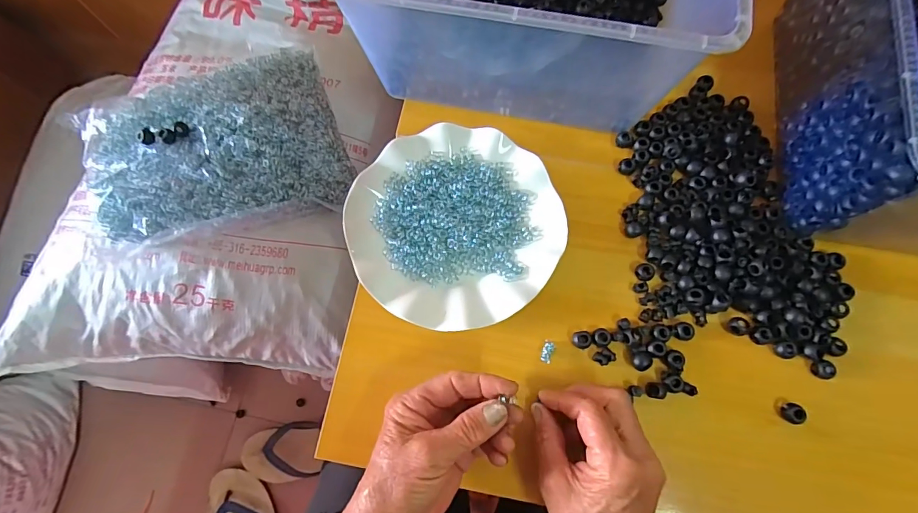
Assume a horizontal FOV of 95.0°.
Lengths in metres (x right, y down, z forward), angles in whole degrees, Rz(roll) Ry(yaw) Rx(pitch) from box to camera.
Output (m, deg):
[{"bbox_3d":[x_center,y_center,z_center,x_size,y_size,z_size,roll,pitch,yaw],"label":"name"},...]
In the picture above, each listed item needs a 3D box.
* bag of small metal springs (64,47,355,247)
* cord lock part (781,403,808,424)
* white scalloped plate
[{"bbox_3d":[-0.270,-0.119,0.462,0.264,0.056,0.192,-20,75,-4],"label":"bag of small metal springs"},{"bbox_3d":[0.268,0.125,0.335,0.012,0.015,0.016,12,75,5],"label":"cord lock part"},{"bbox_3d":[-0.003,-0.027,0.377,0.179,0.026,0.178,0,74,1],"label":"white scalloped plate"}]

